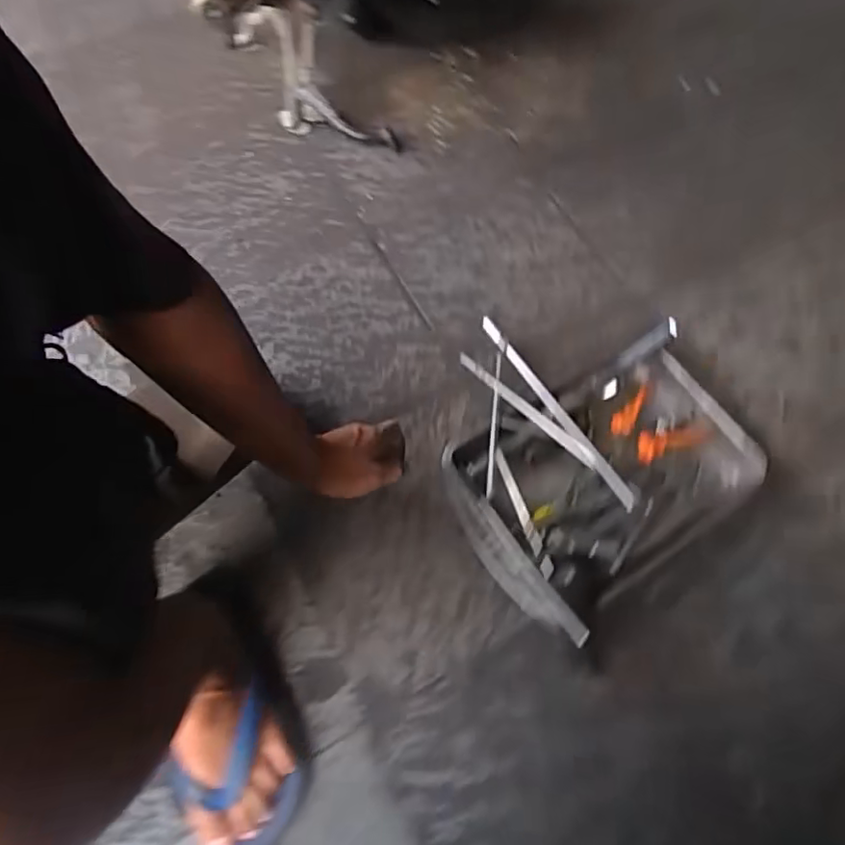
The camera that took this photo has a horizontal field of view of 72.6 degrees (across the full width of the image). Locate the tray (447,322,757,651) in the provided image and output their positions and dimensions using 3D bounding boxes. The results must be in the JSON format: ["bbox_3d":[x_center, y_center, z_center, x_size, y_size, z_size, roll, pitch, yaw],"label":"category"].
[{"bbox_3d":[0.215,0.058,0.692,0.359,0.073,0.242,-32,71,-15],"label":"tray"}]

